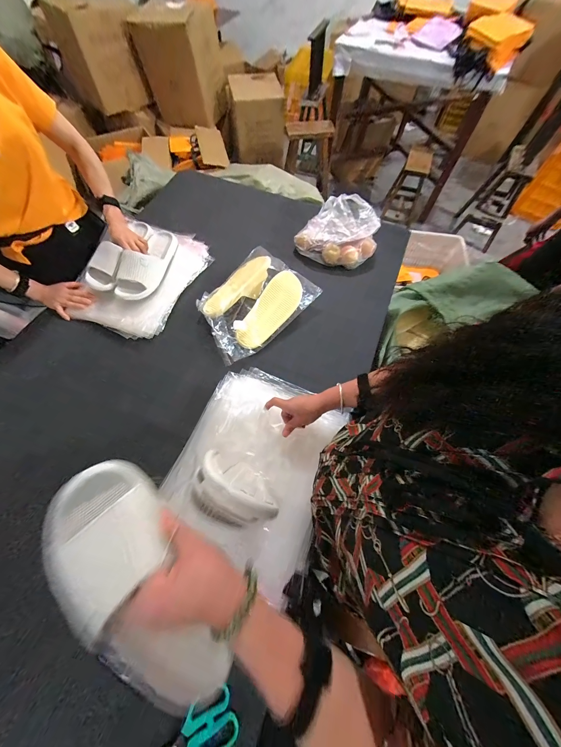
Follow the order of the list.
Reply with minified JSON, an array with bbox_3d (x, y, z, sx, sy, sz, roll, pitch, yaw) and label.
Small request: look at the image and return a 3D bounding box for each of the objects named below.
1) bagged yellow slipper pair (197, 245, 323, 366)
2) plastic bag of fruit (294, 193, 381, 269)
[{"bbox_3d":[-0.087,-0.220,0.732,0.336,0.081,0.253,-41,73,-17],"label":"bagged yellow slipper pair"},{"bbox_3d":[0.203,-0.461,0.823,0.226,0.103,0.209,-40,72,-17],"label":"plastic bag of fruit"}]

